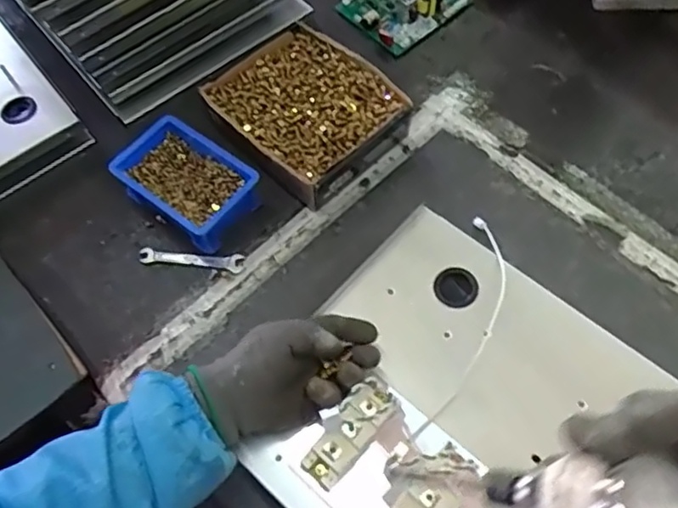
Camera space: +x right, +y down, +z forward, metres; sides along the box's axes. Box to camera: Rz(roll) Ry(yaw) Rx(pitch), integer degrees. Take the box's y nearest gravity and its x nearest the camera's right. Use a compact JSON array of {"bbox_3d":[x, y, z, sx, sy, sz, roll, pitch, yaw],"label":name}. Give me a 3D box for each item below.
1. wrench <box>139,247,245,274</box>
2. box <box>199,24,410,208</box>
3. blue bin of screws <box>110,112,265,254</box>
[{"bbox_3d":[-0.167,0.005,0.686,0.120,0.008,0.021,6,63,7],"label":"wrench"},{"bbox_3d":[-0.035,-0.175,0.745,0.188,0.053,0.203,-39,66,-15],"label":"box"},{"bbox_3d":[-0.172,-0.082,0.697,0.151,0.048,0.102,34,69,20],"label":"blue bin of screws"}]

